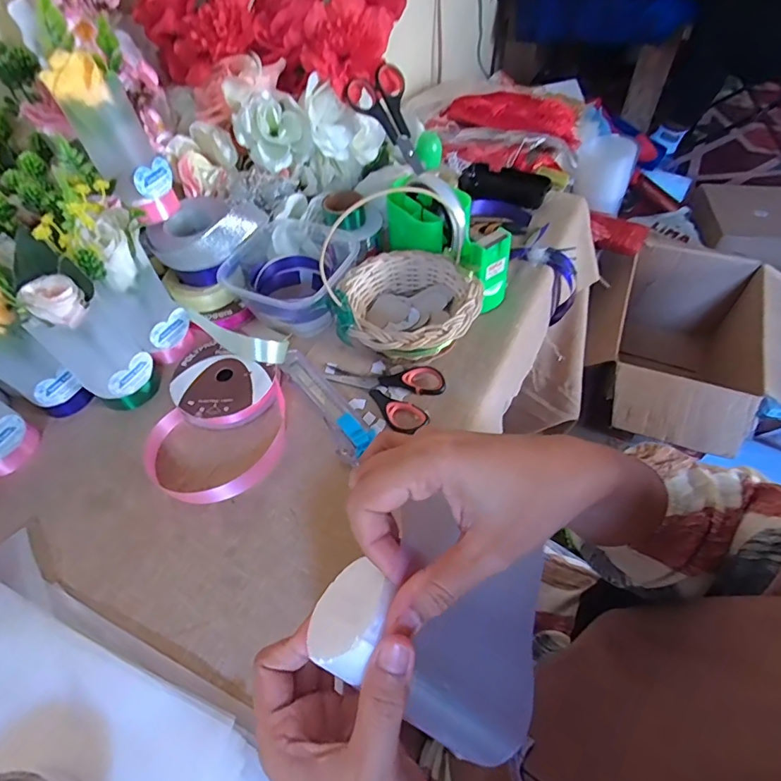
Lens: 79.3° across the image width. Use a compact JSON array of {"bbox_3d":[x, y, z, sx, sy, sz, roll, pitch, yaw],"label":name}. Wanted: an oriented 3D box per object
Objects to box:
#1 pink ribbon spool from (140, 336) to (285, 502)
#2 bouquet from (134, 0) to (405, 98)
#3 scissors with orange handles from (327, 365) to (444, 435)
[{"bbox_3d":[-0.149,0.024,0.415,0.117,0.031,0.148,5,52,7],"label":"pink ribbon spool"},{"bbox_3d":[-0.127,-0.406,0.479,0.252,0.125,0.168,12,53,12],"label":"bouquet"},{"bbox_3d":[-0.006,-0.007,0.433,0.105,0.012,0.068,24,56,20],"label":"scissors with orange handles"}]

